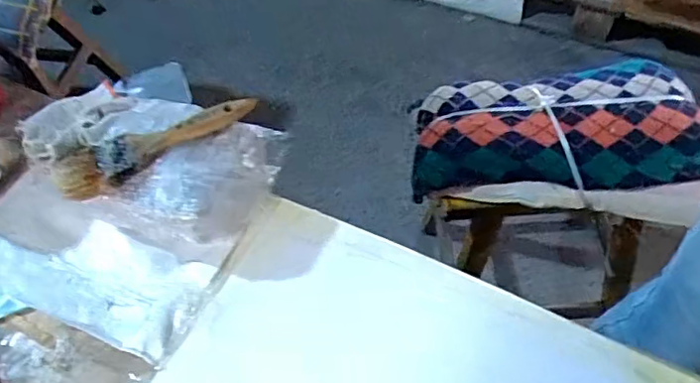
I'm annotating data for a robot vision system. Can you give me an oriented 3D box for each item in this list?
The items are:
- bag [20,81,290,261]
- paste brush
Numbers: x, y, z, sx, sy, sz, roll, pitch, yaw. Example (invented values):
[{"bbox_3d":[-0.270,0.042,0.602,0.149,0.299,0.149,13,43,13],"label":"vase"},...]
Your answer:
[{"bbox_3d":[-0.205,-0.038,0.554,0.271,0.070,0.136,24,62,17],"label":"bag"},{"bbox_3d":[-0.168,-0.044,0.510,0.177,0.016,0.052,-26,59,-11],"label":"paste brush"}]

